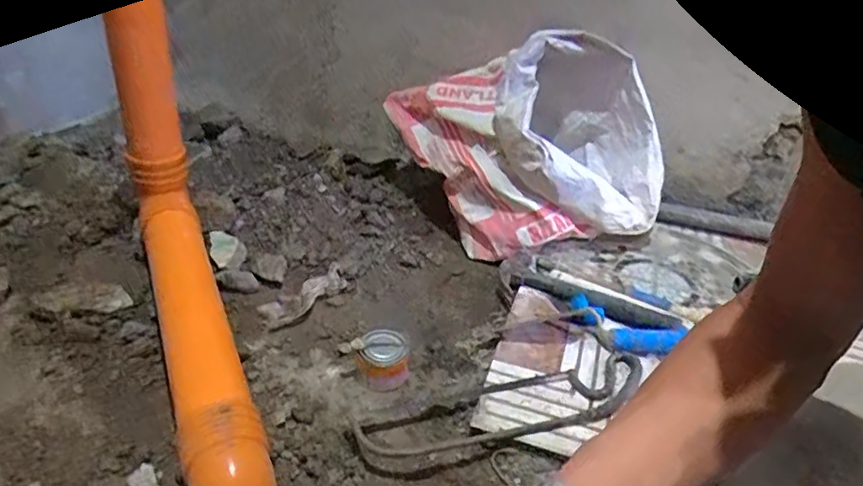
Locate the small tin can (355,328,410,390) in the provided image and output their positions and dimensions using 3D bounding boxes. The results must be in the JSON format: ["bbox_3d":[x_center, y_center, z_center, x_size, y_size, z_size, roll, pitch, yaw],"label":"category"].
[{"bbox_3d":[-0.069,0.154,0.810,0.069,0.049,0.074,-2,32,-9],"label":"small tin can"}]

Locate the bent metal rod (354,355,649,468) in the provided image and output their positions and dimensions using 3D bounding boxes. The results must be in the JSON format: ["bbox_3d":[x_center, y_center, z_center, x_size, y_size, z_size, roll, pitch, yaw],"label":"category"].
[{"bbox_3d":[0.099,0.211,0.745,0.392,0.037,0.098,-6,32,-14],"label":"bent metal rod"}]

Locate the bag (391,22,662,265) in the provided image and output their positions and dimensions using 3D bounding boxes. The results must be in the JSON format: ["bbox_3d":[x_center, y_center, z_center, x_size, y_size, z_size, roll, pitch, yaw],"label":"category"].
[{"bbox_3d":[0.168,-0.186,1.074,0.436,0.329,0.285,-1,32,-7],"label":"bag"}]

